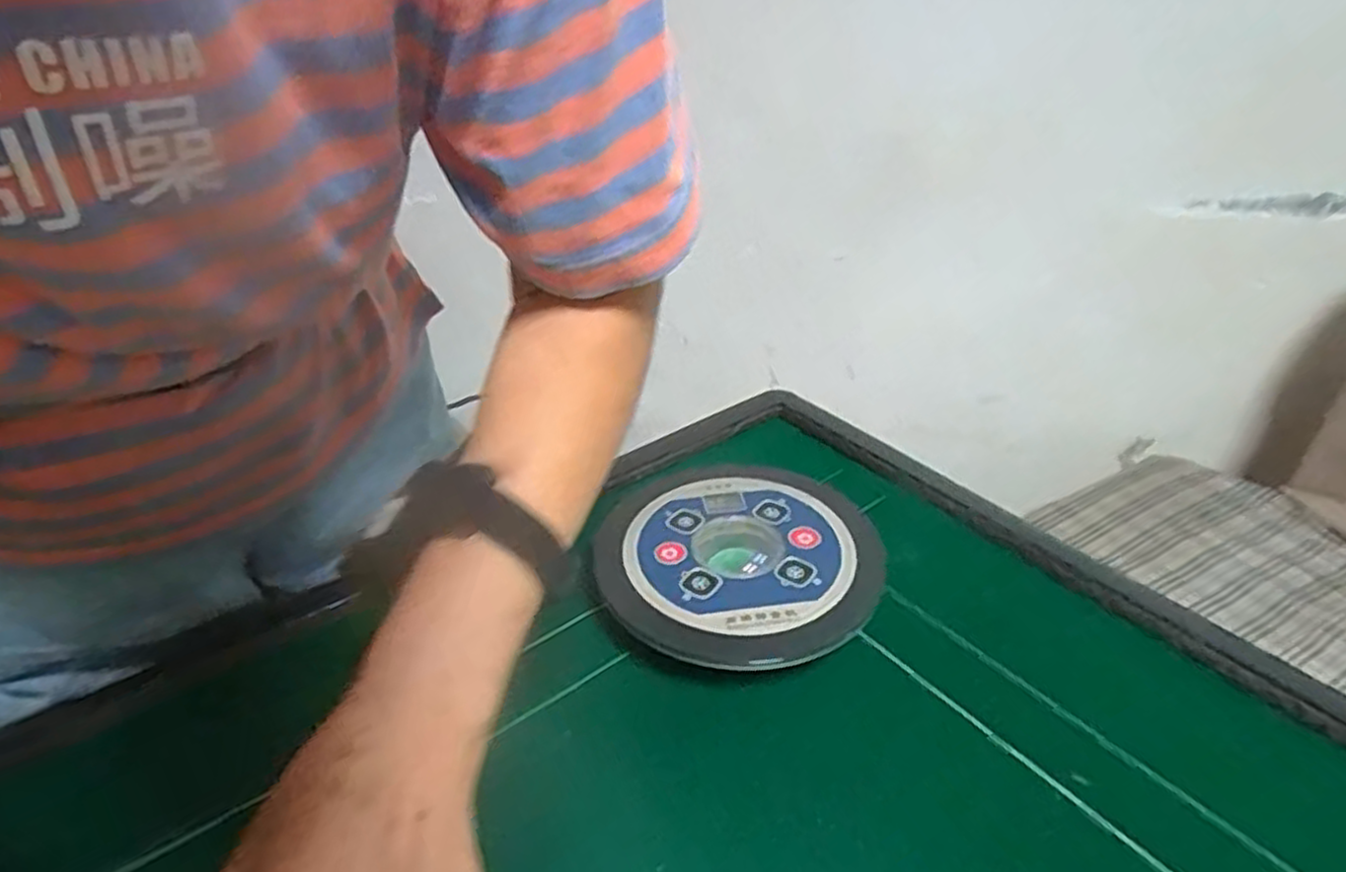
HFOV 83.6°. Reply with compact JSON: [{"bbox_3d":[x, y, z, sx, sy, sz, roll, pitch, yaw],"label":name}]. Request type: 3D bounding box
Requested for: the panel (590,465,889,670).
[{"bbox_3d":[0.040,0.091,0.524,0.181,0.041,0.187,-2,35,1],"label":"panel"}]

